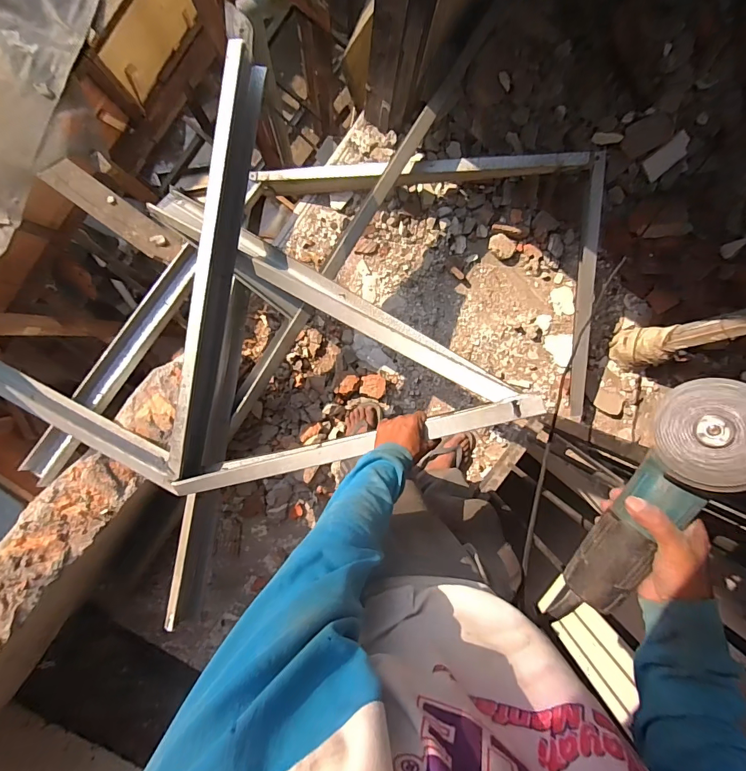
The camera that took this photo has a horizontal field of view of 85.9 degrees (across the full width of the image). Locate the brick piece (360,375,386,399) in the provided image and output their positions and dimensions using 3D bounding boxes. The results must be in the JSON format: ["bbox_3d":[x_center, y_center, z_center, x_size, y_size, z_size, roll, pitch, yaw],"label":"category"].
[{"bbox_3d":[0.000,0.001,1.305,0.078,0.033,0.071,11,96,-4],"label":"brick piece"}]

